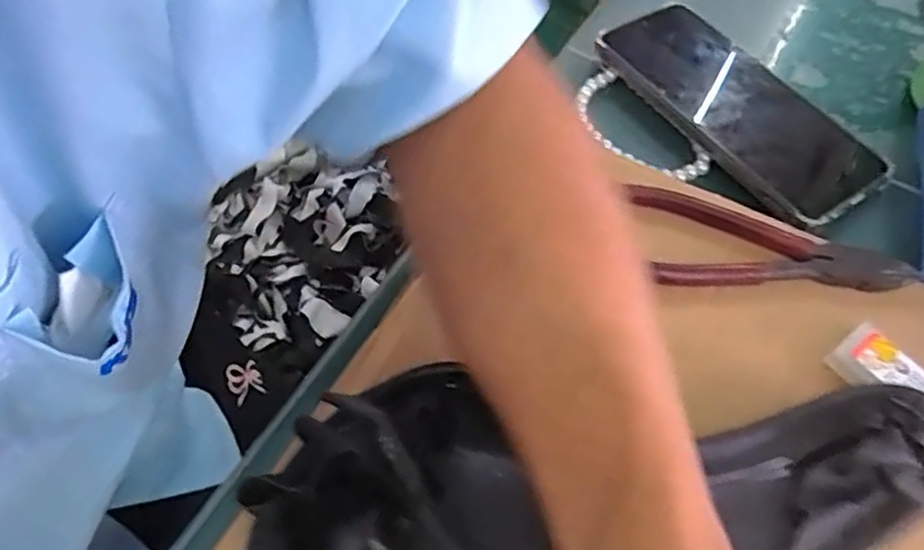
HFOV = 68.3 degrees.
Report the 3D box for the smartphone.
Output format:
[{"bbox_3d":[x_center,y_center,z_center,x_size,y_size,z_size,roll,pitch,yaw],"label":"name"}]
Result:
[{"bbox_3d":[0.152,-0.094,0.376,0.080,0.012,0.159,-29,63,-23],"label":"smartphone"}]

